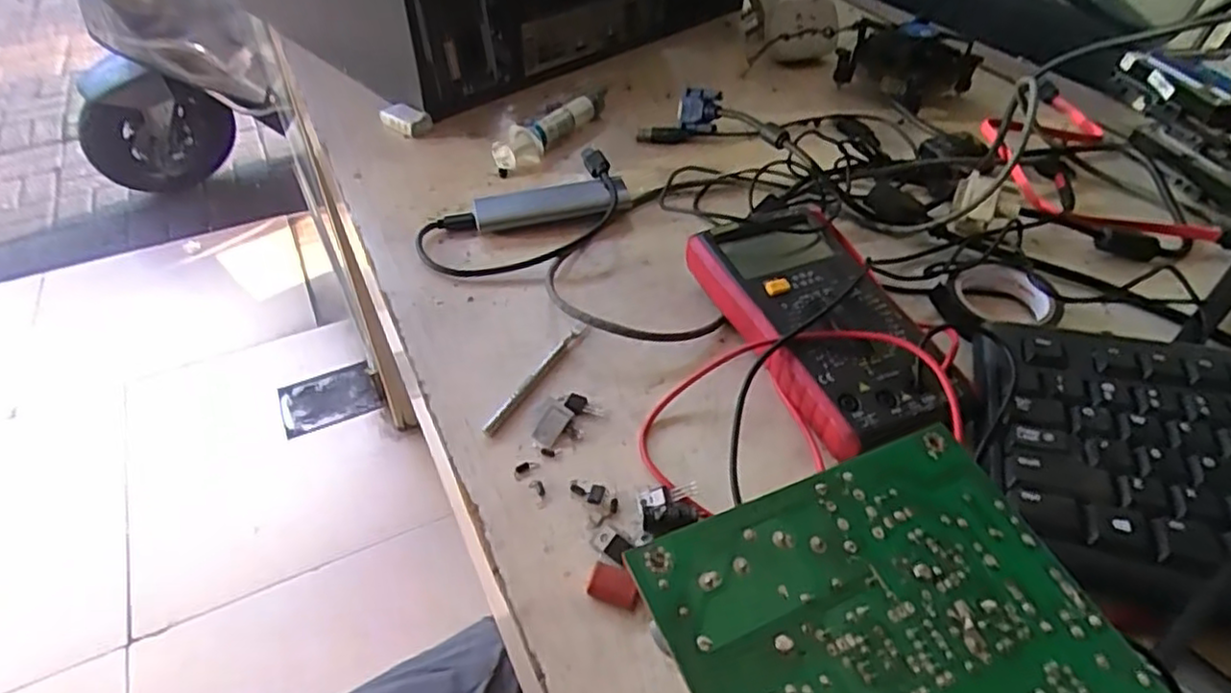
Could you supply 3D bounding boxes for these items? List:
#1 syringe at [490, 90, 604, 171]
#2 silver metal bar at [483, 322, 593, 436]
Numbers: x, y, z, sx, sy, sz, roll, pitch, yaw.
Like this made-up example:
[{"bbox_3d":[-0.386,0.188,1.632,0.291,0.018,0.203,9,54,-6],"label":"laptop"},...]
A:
[{"bbox_3d":[-0.051,-0.171,0.547,0.024,0.031,0.124,29,52,24],"label":"syringe"},{"bbox_3d":[-0.041,0.016,0.363,0.008,0.005,0.085,26,51,22],"label":"silver metal bar"}]

